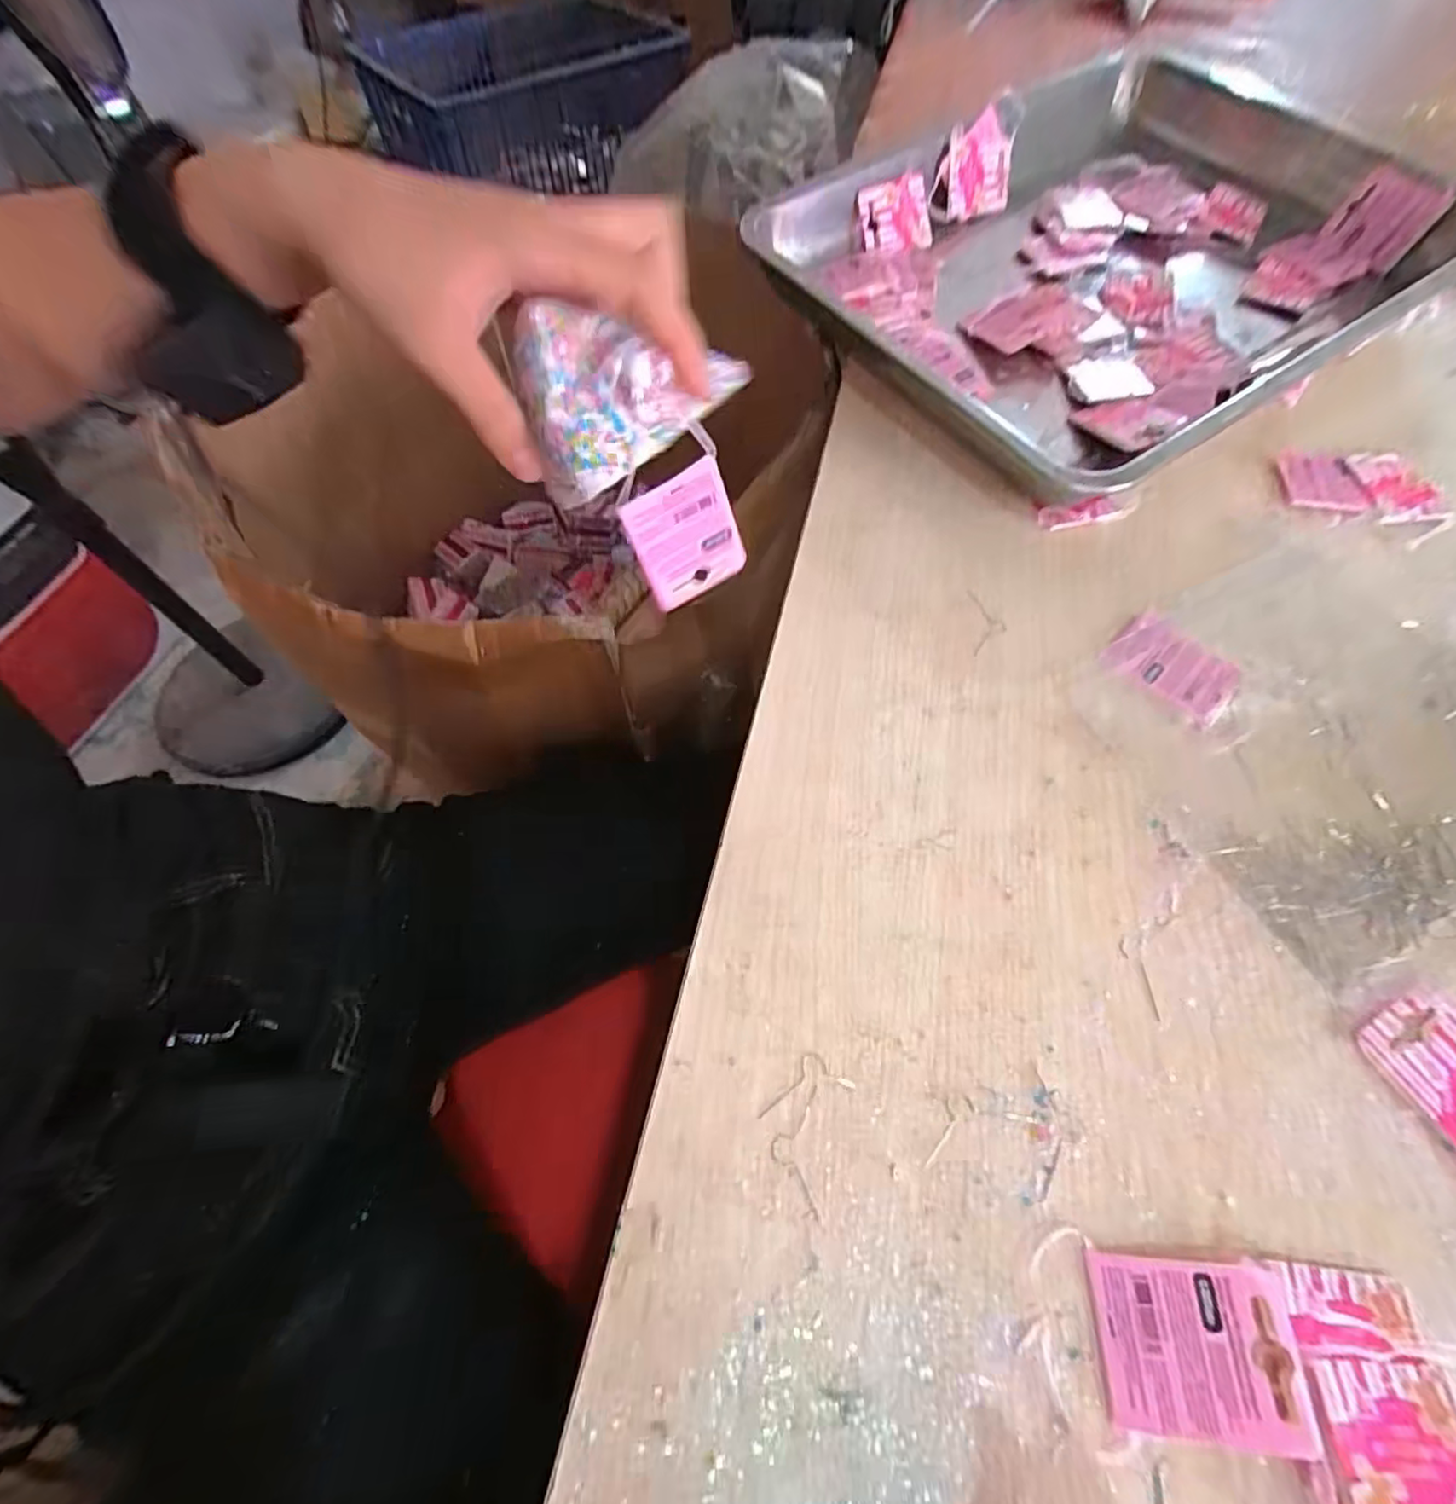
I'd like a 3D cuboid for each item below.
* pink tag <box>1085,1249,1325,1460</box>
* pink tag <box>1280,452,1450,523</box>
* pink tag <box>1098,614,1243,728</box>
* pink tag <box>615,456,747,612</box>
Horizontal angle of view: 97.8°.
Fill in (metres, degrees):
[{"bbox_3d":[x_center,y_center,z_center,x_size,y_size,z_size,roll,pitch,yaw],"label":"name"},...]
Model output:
[{"bbox_3d":[0.150,0.191,0.204,0.059,0.004,0.046,-1,61,9],"label":"pink tag"},{"bbox_3d":[0.382,-0.162,0.385,0.088,0.005,0.055,5,63,4],"label":"pink tag"},{"bbox_3d":[0.228,-0.044,0.325,0.046,0.004,0.059,-41,69,-18],"label":"pink tag"},{"bbox_3d":[-0.017,-0.091,0.275,0.046,0.058,0.004,-30,54,-1],"label":"pink tag"}]

